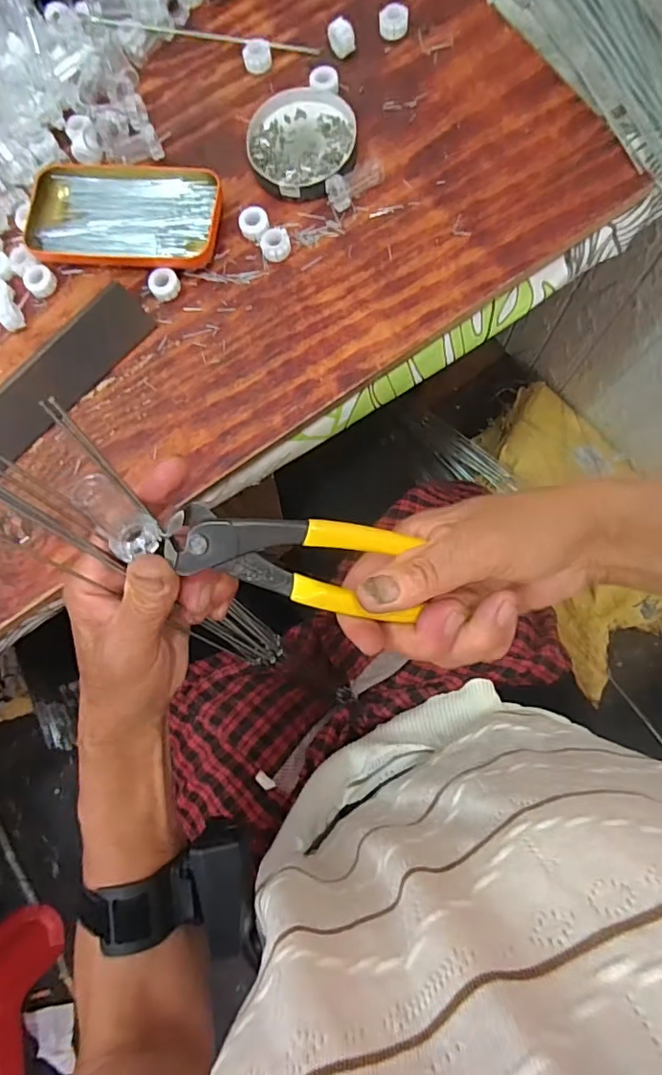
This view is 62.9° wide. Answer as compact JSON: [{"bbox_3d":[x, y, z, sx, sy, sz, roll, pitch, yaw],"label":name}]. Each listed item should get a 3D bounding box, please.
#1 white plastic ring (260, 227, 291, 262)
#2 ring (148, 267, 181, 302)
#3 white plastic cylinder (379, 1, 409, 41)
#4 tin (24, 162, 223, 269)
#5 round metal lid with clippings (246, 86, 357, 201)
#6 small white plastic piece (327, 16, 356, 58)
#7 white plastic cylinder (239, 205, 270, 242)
[{"bbox_3d":[-0.041,-0.216,0.398,0.022,0.012,0.020,0,84,3],"label":"white plastic ring"},{"bbox_3d":[-0.124,-0.189,0.403,0.021,0.012,0.022,0,84,3],"label":"ring"},{"bbox_3d":[0.049,-0.399,0.418,0.022,0.013,0.018,-3,84,3],"label":"white plastic cylinder"},{"bbox_3d":[-0.155,-0.247,0.411,0.148,0.019,0.081,8,84,4],"label":"tin"},{"bbox_3d":[-0.022,-0.298,0.407,0.079,0.013,0.086,0,84,3],"label":"round metal lid with clippings"},{"bbox_3d":[0.008,-0.386,0.417,0.019,0.020,0.015,-11,83,2],"label":"small white plastic piece"},{"bbox_3d":[-0.057,-0.232,0.402,0.022,0.012,0.021,0,84,3],"label":"white plastic cylinder"}]

